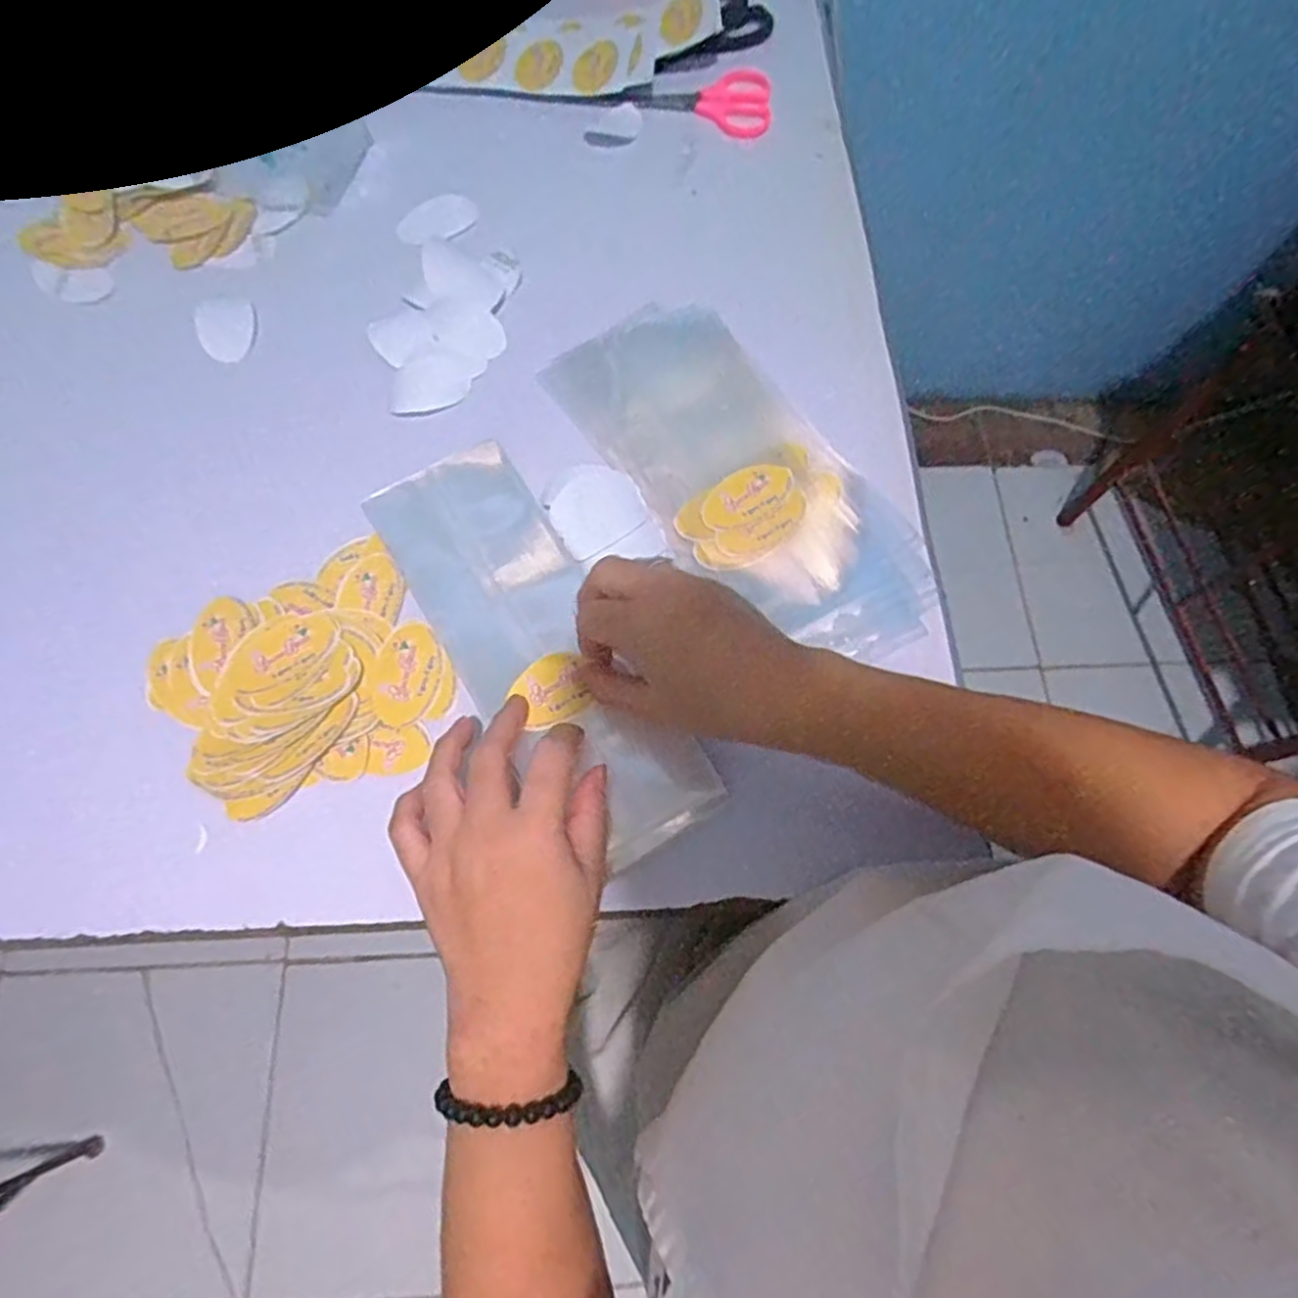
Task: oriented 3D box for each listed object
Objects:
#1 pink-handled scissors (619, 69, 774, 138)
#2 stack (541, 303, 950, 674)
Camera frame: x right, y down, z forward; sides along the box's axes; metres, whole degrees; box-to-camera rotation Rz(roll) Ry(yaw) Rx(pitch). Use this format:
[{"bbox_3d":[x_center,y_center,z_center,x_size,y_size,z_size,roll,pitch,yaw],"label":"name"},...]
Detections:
[{"bbox_3d":[0.044,-0.459,0.614,0.119,0.016,0.063,16,68,5],"label":"pink-handled scissors"},{"bbox_3d":[0.059,-0.118,0.485,0.133,0.016,0.294,-31,72,-13],"label":"stack"}]

